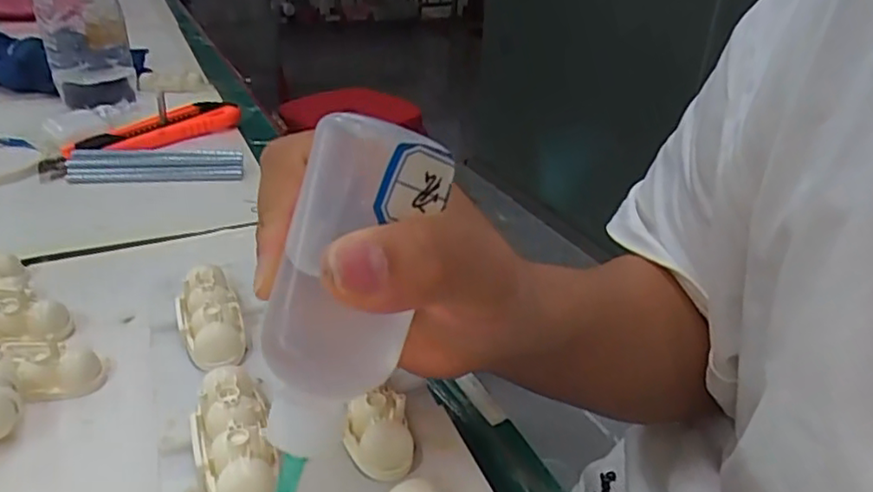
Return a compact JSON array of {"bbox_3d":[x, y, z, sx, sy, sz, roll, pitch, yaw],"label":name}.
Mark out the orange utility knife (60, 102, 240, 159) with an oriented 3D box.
[{"bbox_3d":[-0.222,-0.093,0.504,0.039,0.015,0.140,22,35,28],"label":"orange utility knife"}]

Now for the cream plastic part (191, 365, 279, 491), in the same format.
[{"bbox_3d":[-0.068,0.065,0.212,0.024,0.016,0.059,-10,33,-22],"label":"cream plastic part"}]

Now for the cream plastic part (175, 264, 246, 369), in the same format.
[{"bbox_3d":[-0.096,0.030,0.267,0.024,0.018,0.054,-11,33,-23],"label":"cream plastic part"}]

